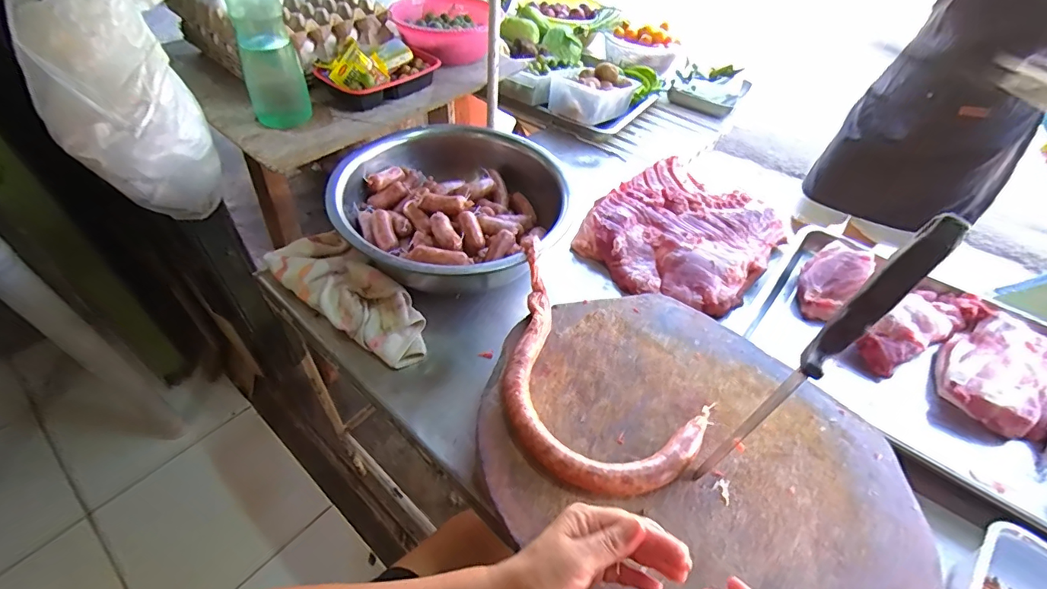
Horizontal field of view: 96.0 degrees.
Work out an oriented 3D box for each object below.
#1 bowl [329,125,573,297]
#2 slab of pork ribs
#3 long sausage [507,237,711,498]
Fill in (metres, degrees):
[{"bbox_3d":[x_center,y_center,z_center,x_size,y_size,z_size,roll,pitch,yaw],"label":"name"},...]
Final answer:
[{"bbox_3d":[-0.117,-0.149,0.768,0.346,0.145,0.357,2,48,-2],"label":"bowl"},{"bbox_3d":[0.286,-0.116,0.857,0.306,0.052,0.326,35,55,24],"label":"slab of pork ribs"},{"bbox_3d":[0.046,0.070,0.555,0.188,0.028,0.345,-21,53,-21],"label":"long sausage"}]

